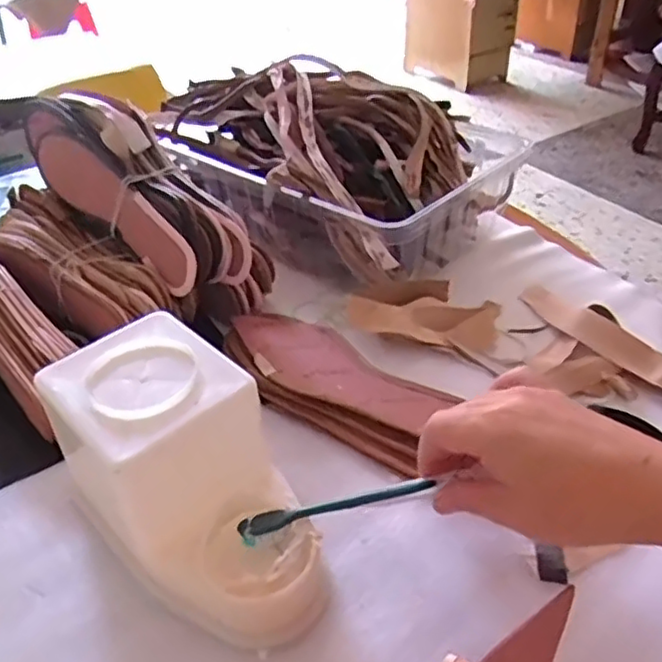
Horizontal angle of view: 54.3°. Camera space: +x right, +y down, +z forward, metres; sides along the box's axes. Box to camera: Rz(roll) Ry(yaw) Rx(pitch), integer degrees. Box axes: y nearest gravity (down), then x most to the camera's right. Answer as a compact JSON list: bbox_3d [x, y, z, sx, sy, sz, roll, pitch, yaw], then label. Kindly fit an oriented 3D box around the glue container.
[{"bbox_3d":[-0.091,0.095,0.402,0.110,0.120,0.197,-28,45,-28],"label":"glue container"}]

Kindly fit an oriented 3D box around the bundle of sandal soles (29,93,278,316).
[{"bbox_3d":[-0.184,-0.125,0.622,0.293,0.112,0.103,40,52,15],"label":"bundle of sandal soles"}]

